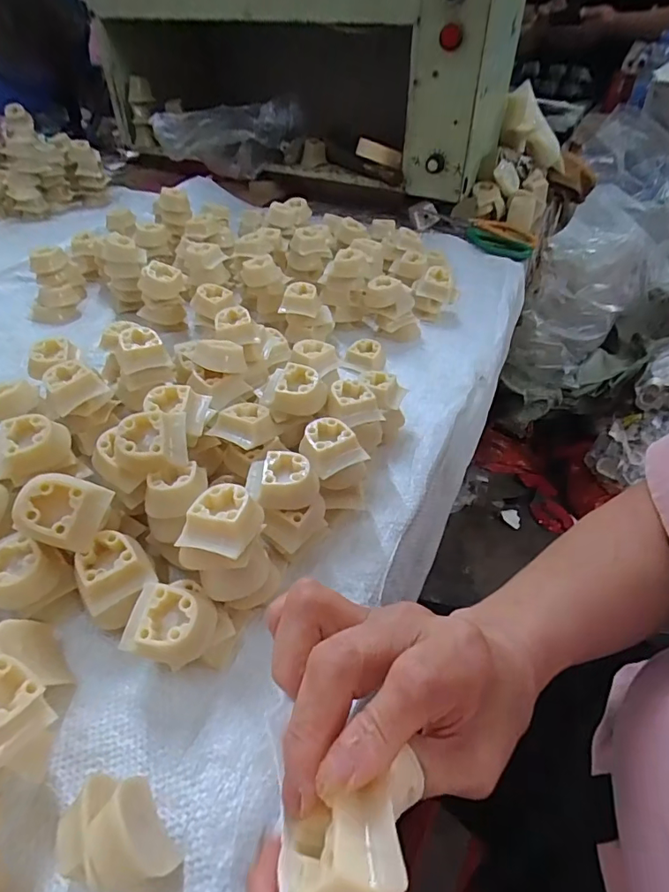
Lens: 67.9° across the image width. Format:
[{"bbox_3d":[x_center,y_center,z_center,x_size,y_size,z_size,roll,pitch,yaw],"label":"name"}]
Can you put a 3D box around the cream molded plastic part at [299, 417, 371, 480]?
[{"bbox_3d":[-0.004,-0.001,0.342,0.041,0.018,0.037,-17,47,-20],"label":"cream molded plastic part"}]

